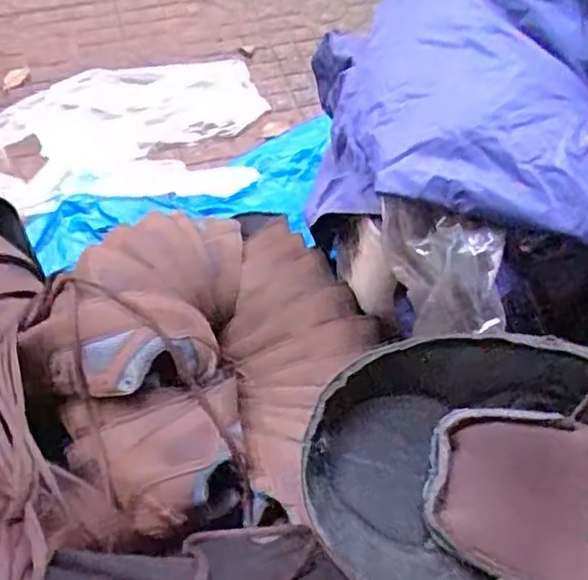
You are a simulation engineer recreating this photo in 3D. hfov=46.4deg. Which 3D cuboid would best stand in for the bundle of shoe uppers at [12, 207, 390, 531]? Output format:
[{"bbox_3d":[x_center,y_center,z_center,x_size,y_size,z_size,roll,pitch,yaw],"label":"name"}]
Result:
[{"bbox_3d":[-0.084,0.049,0.670,0.283,0.118,0.351,22,60,10],"label":"bundle of shoe uppers"}]

